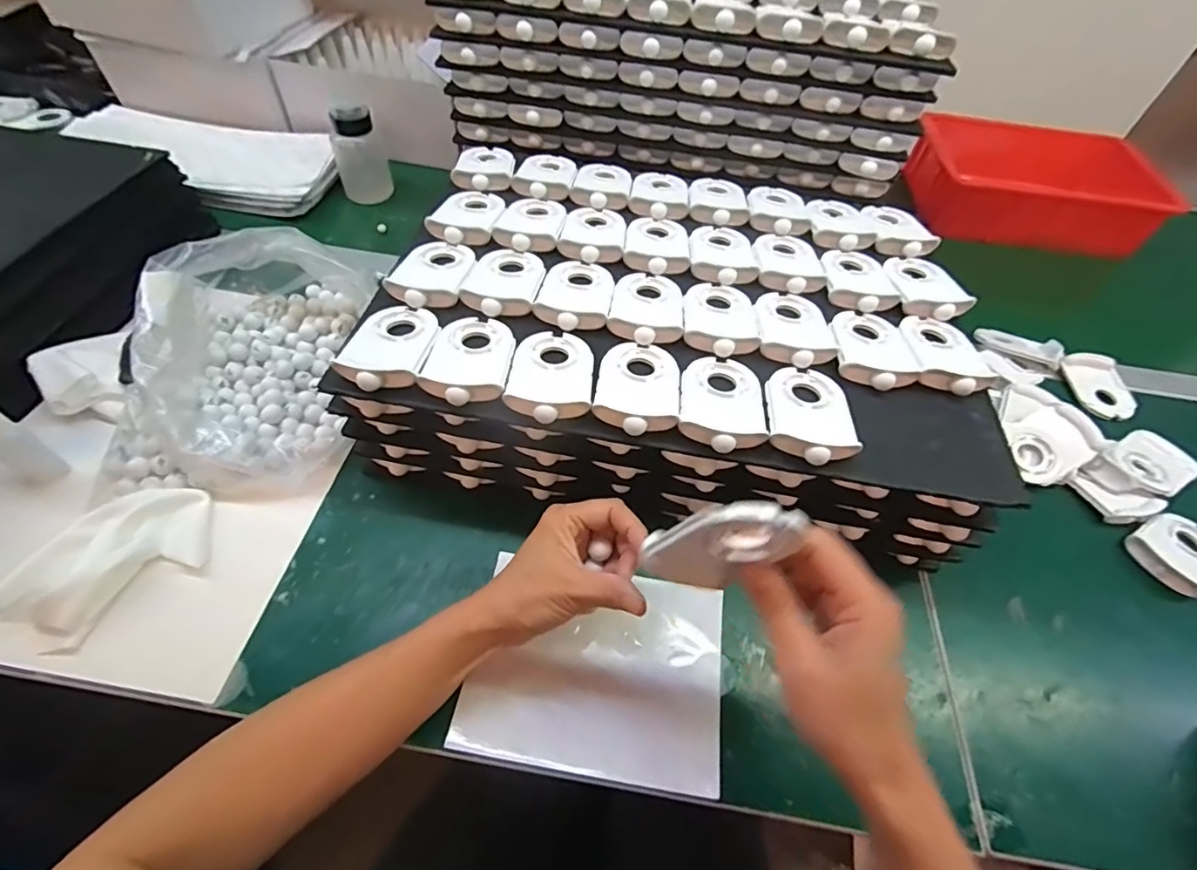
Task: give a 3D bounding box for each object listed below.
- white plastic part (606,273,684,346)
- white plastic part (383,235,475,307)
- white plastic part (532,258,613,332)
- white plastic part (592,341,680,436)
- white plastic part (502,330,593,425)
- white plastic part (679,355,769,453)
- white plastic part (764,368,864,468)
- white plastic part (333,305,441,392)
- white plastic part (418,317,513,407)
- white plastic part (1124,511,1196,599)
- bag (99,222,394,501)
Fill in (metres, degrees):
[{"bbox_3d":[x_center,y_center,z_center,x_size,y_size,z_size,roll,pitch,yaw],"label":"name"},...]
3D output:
[{"bbox_3d":[0.040,-0.107,0.437,0.058,0.013,0.088,9,53,2],"label":"white plastic part"},{"bbox_3d":[-0.135,-0.139,0.445,0.057,0.011,0.090,9,52,2],"label":"white plastic part"},{"bbox_3d":[-0.018,-0.121,0.443,0.057,0.012,0.093,9,53,2],"label":"white plastic part"},{"bbox_3d":[0.028,-0.038,0.385,0.057,0.012,0.088,7,52,0],"label":"white plastic part"},{"bbox_3d":[-0.034,-0.047,0.386,0.058,0.012,0.089,3,53,-2],"label":"white plastic part"},{"bbox_3d":[0.089,-0.026,0.383,0.059,0.011,0.089,10,53,2],"label":"white plastic part"},{"bbox_3d":[0.149,-0.019,0.381,0.058,0.011,0.086,9,52,2],"label":"white plastic part"},{"bbox_3d":[-0.150,-0.069,0.390,0.059,0.015,0.088,6,52,-1],"label":"white plastic part"},{"bbox_3d":[-0.091,-0.059,0.389,0.057,0.011,0.087,7,52,1],"label":"white plastic part"},{"bbox_3d":[0.509,0.099,0.470,0.085,0.012,0.062,-24,58,-22],"label":"white plastic part"},{"bbox_3d":[-0.304,-0.082,0.473,0.181,0.091,0.262,1,53,-4],"label":"bag"}]

